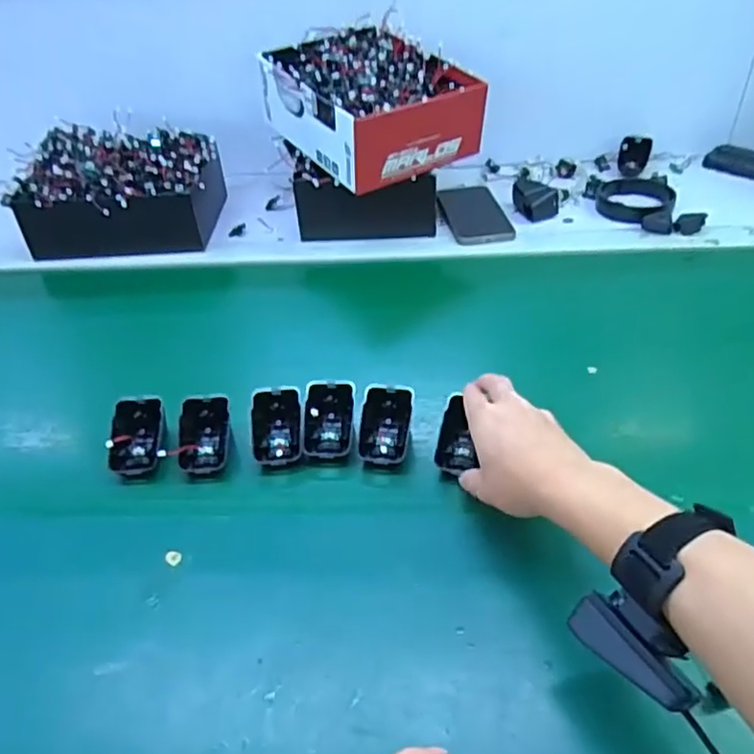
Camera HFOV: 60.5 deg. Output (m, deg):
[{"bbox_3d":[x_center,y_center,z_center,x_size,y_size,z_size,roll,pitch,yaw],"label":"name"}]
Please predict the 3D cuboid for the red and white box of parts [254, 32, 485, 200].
[{"bbox_3d":[-0.010,-0.343,0.801,0.189,0.100,0.226,-25,50,-25],"label":"red and white box of parts"}]

